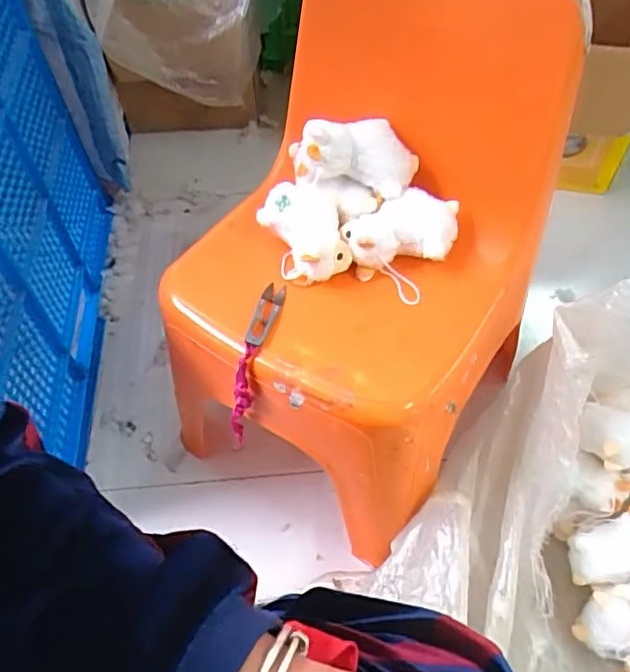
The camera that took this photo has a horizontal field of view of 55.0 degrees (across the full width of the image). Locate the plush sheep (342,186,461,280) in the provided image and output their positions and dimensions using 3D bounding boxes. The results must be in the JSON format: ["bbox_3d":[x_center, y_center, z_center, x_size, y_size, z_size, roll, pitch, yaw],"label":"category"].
[{"bbox_3d":[0.093,-0.114,0.667,0.124,0.059,0.063,-8,54,-4],"label":"plush sheep"}]

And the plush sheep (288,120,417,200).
[{"bbox_3d":[0.039,-0.201,0.667,0.147,0.062,0.057,10,55,9],"label":"plush sheep"}]

